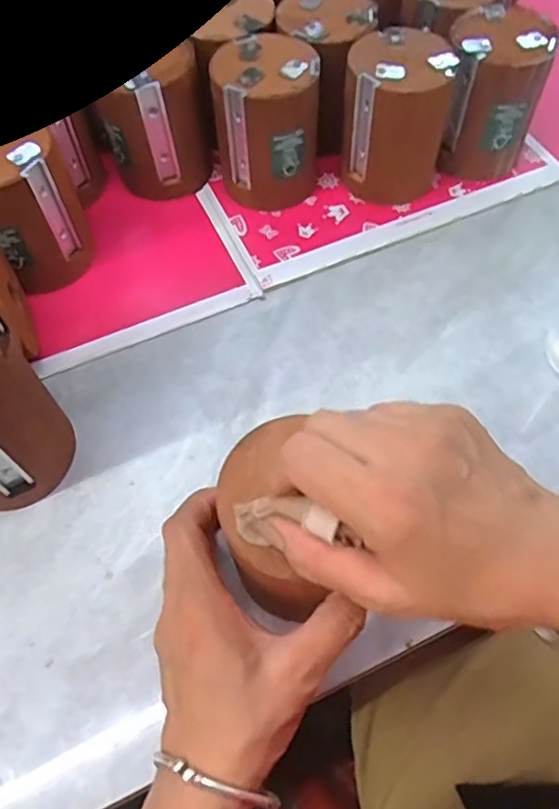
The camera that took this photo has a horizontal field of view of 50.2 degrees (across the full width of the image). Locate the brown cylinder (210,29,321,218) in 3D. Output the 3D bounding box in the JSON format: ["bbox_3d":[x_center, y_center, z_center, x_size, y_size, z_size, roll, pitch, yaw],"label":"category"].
[{"bbox_3d":[-0.007,-0.216,0.461,0.074,0.105,0.076,-2,61,1],"label":"brown cylinder"}]

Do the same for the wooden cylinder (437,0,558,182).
[{"bbox_3d":[0.165,-0.241,0.472,0.068,0.104,0.076,11,62,8],"label":"wooden cylinder"}]

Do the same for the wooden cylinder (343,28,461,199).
[{"bbox_3d":[0.090,-0.220,0.463,0.076,0.102,0.074,11,62,8],"label":"wooden cylinder"}]

